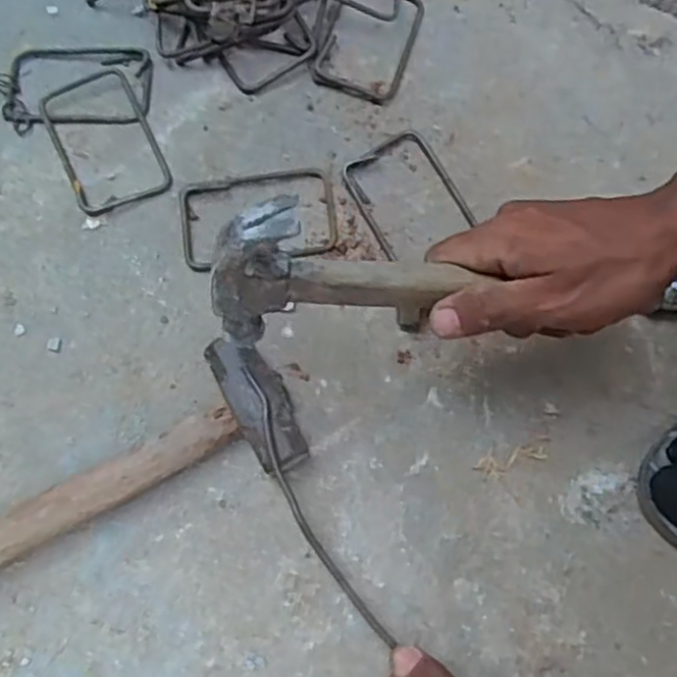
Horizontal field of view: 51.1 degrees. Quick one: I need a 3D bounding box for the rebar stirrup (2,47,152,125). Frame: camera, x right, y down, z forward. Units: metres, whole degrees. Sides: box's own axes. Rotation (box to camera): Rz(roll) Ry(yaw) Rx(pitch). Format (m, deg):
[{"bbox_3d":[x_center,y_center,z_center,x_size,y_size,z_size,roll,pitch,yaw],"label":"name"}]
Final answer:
[{"bbox_3d":[-0.208,-0.205,0.569,0.115,0.004,0.076,0,72,1],"label":"rebar stirrup"}]

